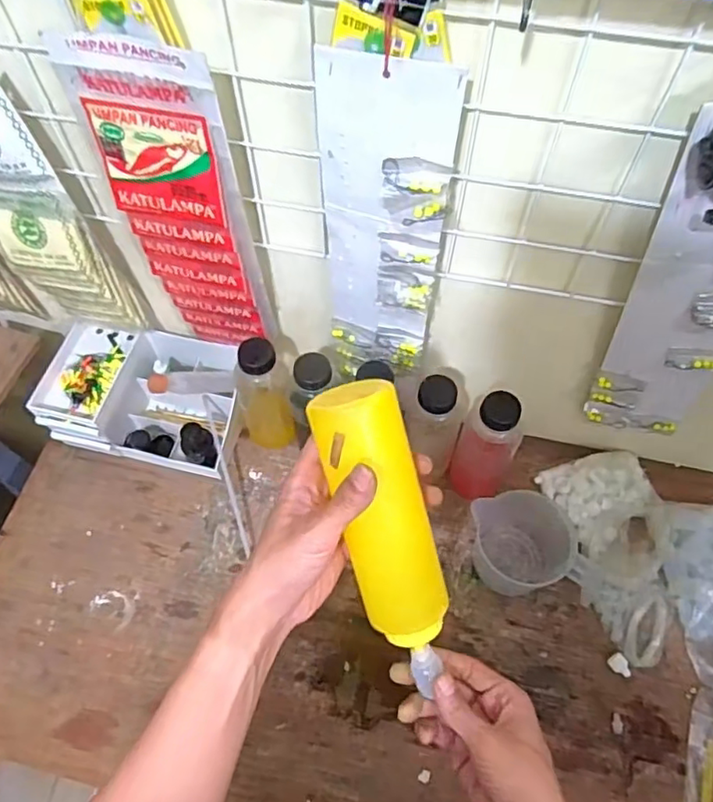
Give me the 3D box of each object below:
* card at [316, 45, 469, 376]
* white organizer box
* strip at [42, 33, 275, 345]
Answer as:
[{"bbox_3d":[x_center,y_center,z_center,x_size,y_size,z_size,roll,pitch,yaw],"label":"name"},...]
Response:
[{"bbox_3d":[0.021,-0.126,0.532,0.100,0.358,0.020,17,61,9],"label":"card"},{"bbox_3d":[-0.269,-0.007,0.782,0.232,0.101,0.156,9,61,6],"label":"white organizer box"},{"bbox_3d":[-0.152,-0.154,0.555,0.109,0.349,0.030,8,61,5],"label":"strip"}]

